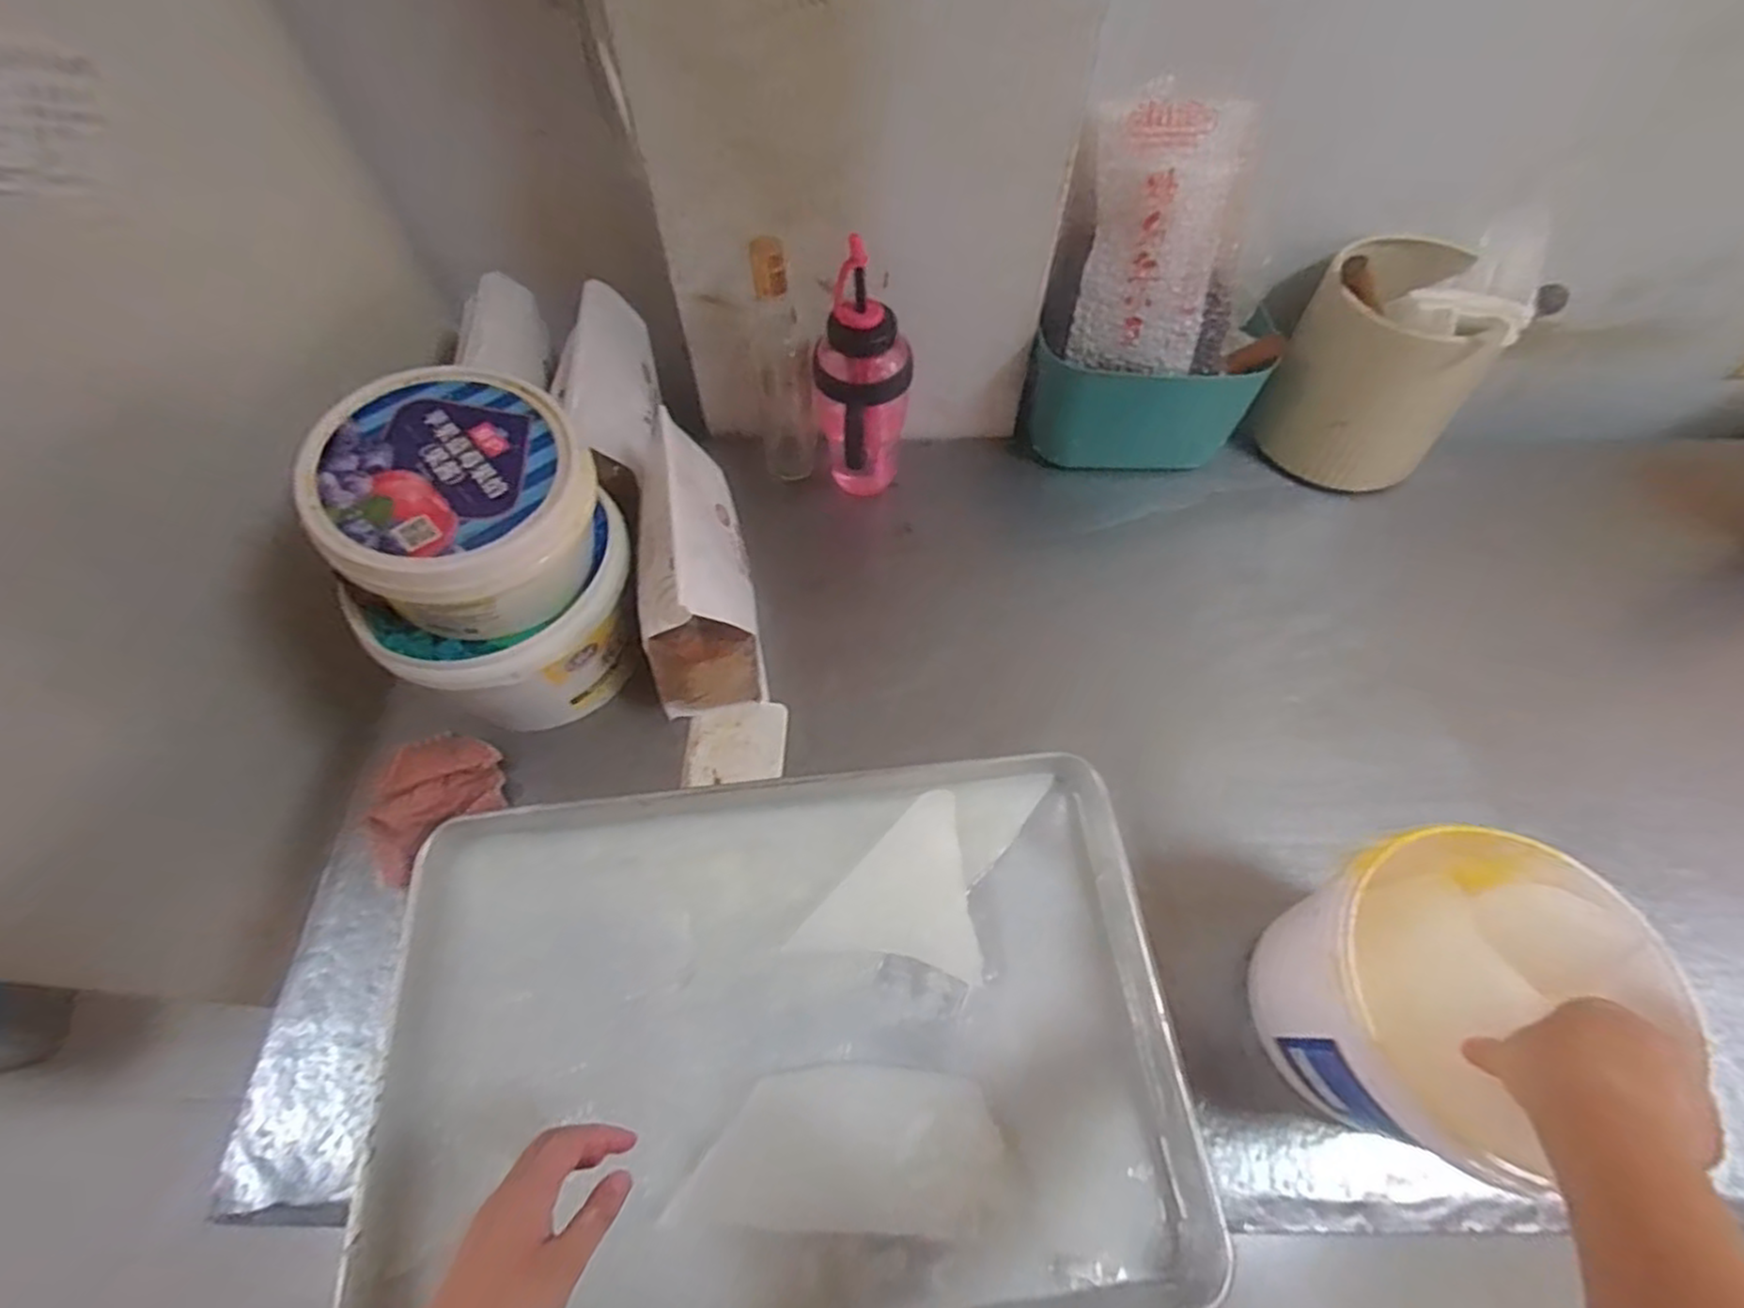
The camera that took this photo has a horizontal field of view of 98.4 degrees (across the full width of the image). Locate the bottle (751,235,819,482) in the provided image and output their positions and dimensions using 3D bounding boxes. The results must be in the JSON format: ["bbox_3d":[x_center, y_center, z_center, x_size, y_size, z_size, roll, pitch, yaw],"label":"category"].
[{"bbox_3d":[-0.097,-0.300,0.802,0.064,0.258,0.058,-6,61,-3],"label":"bottle"}]

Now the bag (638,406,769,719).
[{"bbox_3d":[-0.170,-0.076,0.709,0.106,0.198,0.193,-12,61,-7],"label":"bag"}]

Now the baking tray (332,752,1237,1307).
[{"bbox_3d":[-0.068,0.299,0.587,0.589,0.044,0.400,-6,61,-3],"label":"baking tray"}]

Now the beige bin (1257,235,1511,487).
[{"bbox_3d":[0.552,-0.310,0.827,0.191,0.208,0.137,32,65,17],"label":"beige bin"}]

